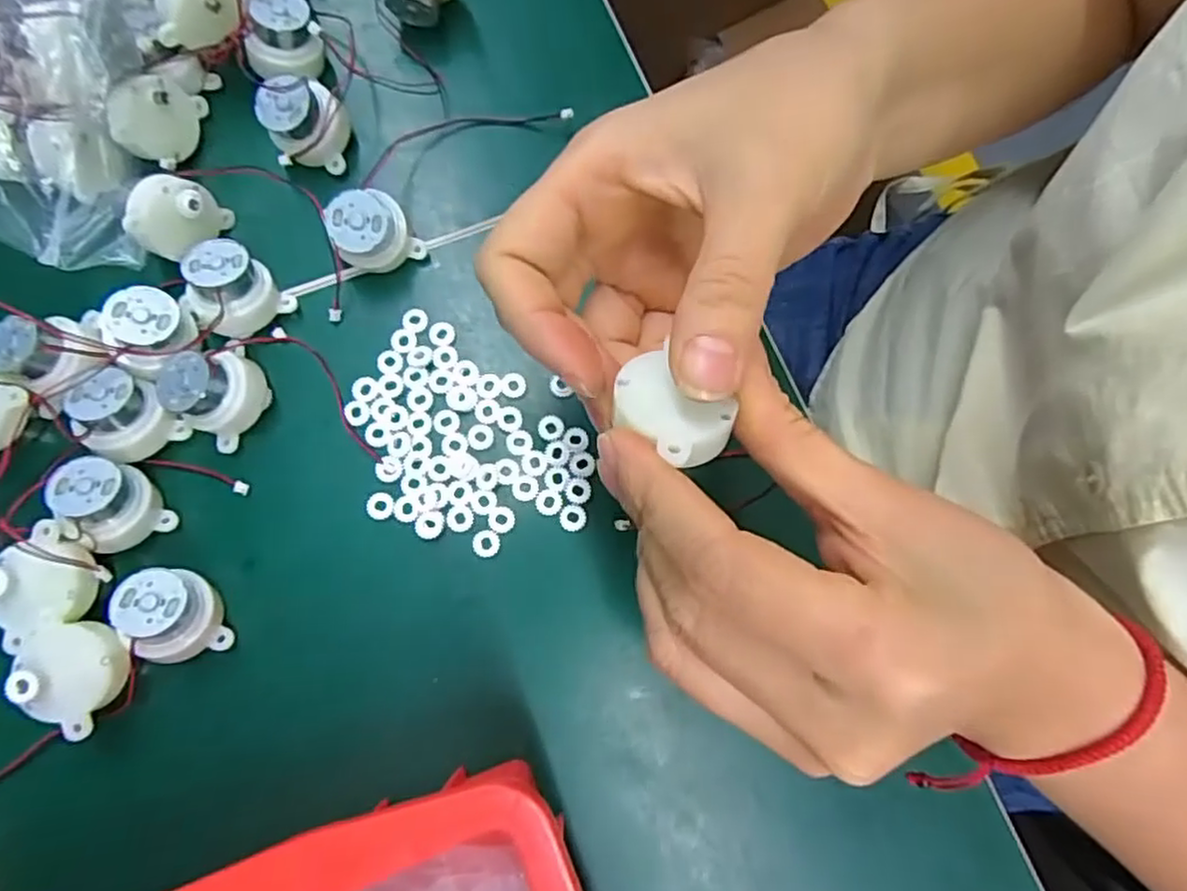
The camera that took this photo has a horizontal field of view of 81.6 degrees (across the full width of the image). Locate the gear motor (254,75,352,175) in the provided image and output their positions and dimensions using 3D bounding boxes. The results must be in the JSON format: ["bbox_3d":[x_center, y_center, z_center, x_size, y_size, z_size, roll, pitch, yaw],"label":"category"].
[{"bbox_3d":[-0.120,-0.135,0.290,0.031,0.034,0.029,0,80,-1],"label":"gear motor"}]

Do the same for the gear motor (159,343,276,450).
[{"bbox_3d":[-0.144,-0.021,0.266,0.030,0.028,0.033,0,80,-1],"label":"gear motor"}]

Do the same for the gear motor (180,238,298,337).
[{"bbox_3d":[-0.144,-0.061,0.275,0.031,0.030,0.031,0,80,-1],"label":"gear motor"}]

